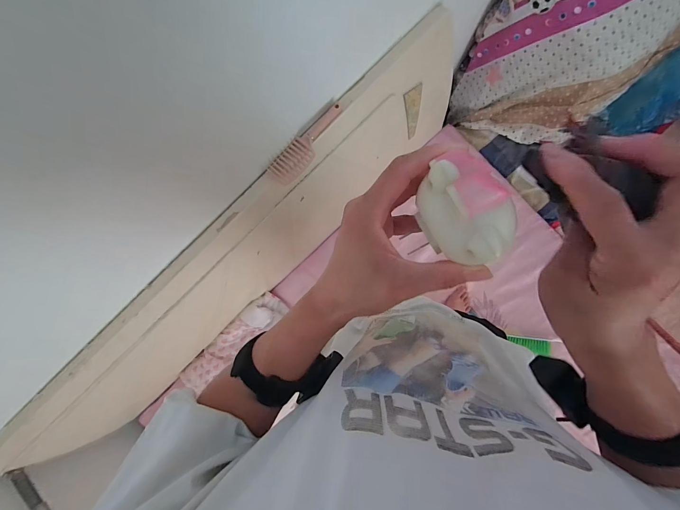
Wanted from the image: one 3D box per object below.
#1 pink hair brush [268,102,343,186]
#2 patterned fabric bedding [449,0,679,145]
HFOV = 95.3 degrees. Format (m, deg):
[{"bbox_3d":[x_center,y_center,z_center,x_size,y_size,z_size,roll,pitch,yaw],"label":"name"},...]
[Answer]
[{"bbox_3d":[-0.084,-0.284,0.779,0.074,0.023,0.241,42,93,7],"label":"pink hair brush"},{"bbox_3d":[0.850,-0.793,0.997,0.824,0.539,0.485,-40,83,4],"label":"patterned fabric bedding"}]

